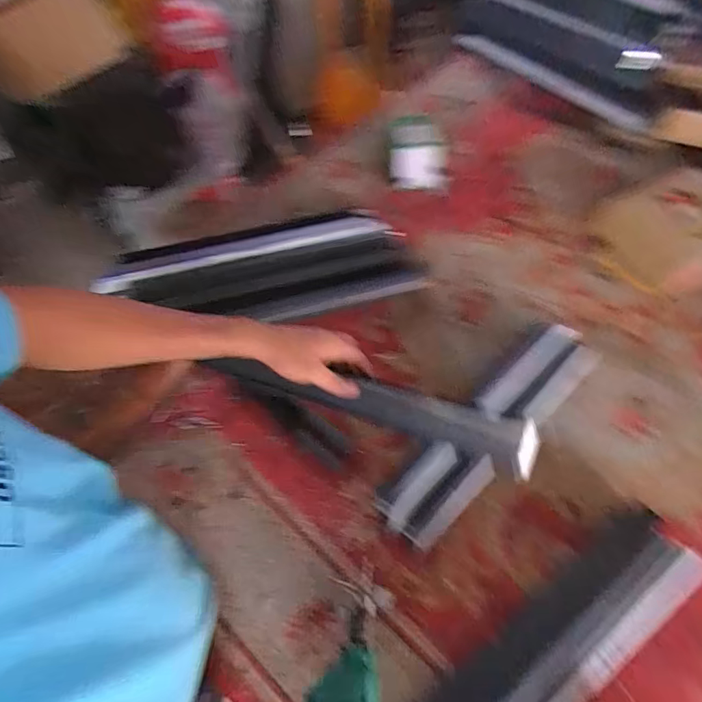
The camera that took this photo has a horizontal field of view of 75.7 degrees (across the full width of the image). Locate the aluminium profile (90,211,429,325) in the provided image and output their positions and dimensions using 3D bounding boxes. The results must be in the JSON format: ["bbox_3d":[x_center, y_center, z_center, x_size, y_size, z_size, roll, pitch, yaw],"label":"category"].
[{"bbox_3d":[-0.151,-0.160,0.885,0.595,0.068,0.205,-13,64,-9],"label":"aluminium profile"}]

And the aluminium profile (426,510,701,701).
[{"bbox_3d":[0.278,0.408,0.617,0.505,0.065,0.126,-34,69,-18],"label":"aluminium profile"}]

